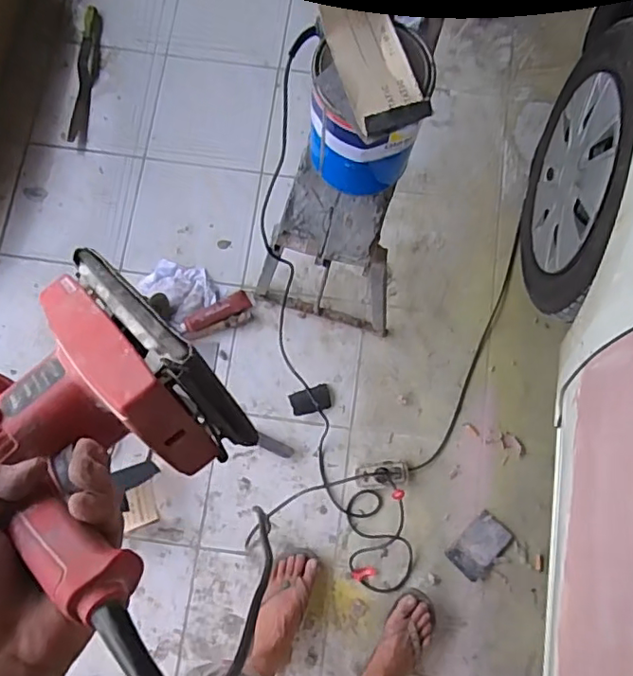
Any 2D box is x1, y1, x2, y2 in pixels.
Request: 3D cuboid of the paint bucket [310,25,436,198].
[{"bbox_3d":[0.079,-0.341,0.882,0.172,0.226,0.167,-44,82,-9],"label":"paint bucket"}]

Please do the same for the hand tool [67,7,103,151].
[{"bbox_3d":[-0.612,-0.700,1.502,0.062,0.044,0.406,2,78,0],"label":"hand tool"}]

